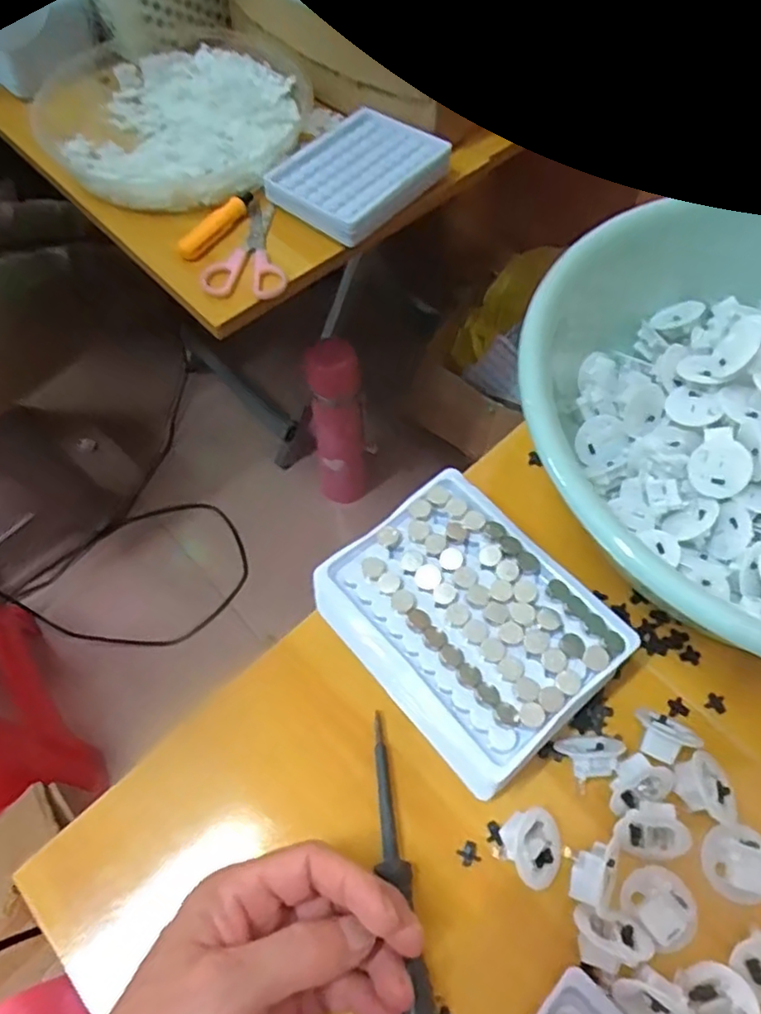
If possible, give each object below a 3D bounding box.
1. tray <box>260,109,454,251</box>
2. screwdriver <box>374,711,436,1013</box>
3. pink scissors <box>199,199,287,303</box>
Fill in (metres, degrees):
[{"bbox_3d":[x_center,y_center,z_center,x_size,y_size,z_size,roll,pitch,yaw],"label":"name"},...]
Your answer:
[{"bbox_3d":[-0.020,-0.270,0.531,0.098,0.025,0.127,38,68,20],"label":"tray"},{"bbox_3d":[0.004,0.168,0.295,0.022,0.023,0.143,-9,61,-4],"label":"screwdriver"},{"bbox_3d":[-0.099,-0.203,0.517,0.061,0.008,0.105,9,61,6],"label":"pink scissors"}]

